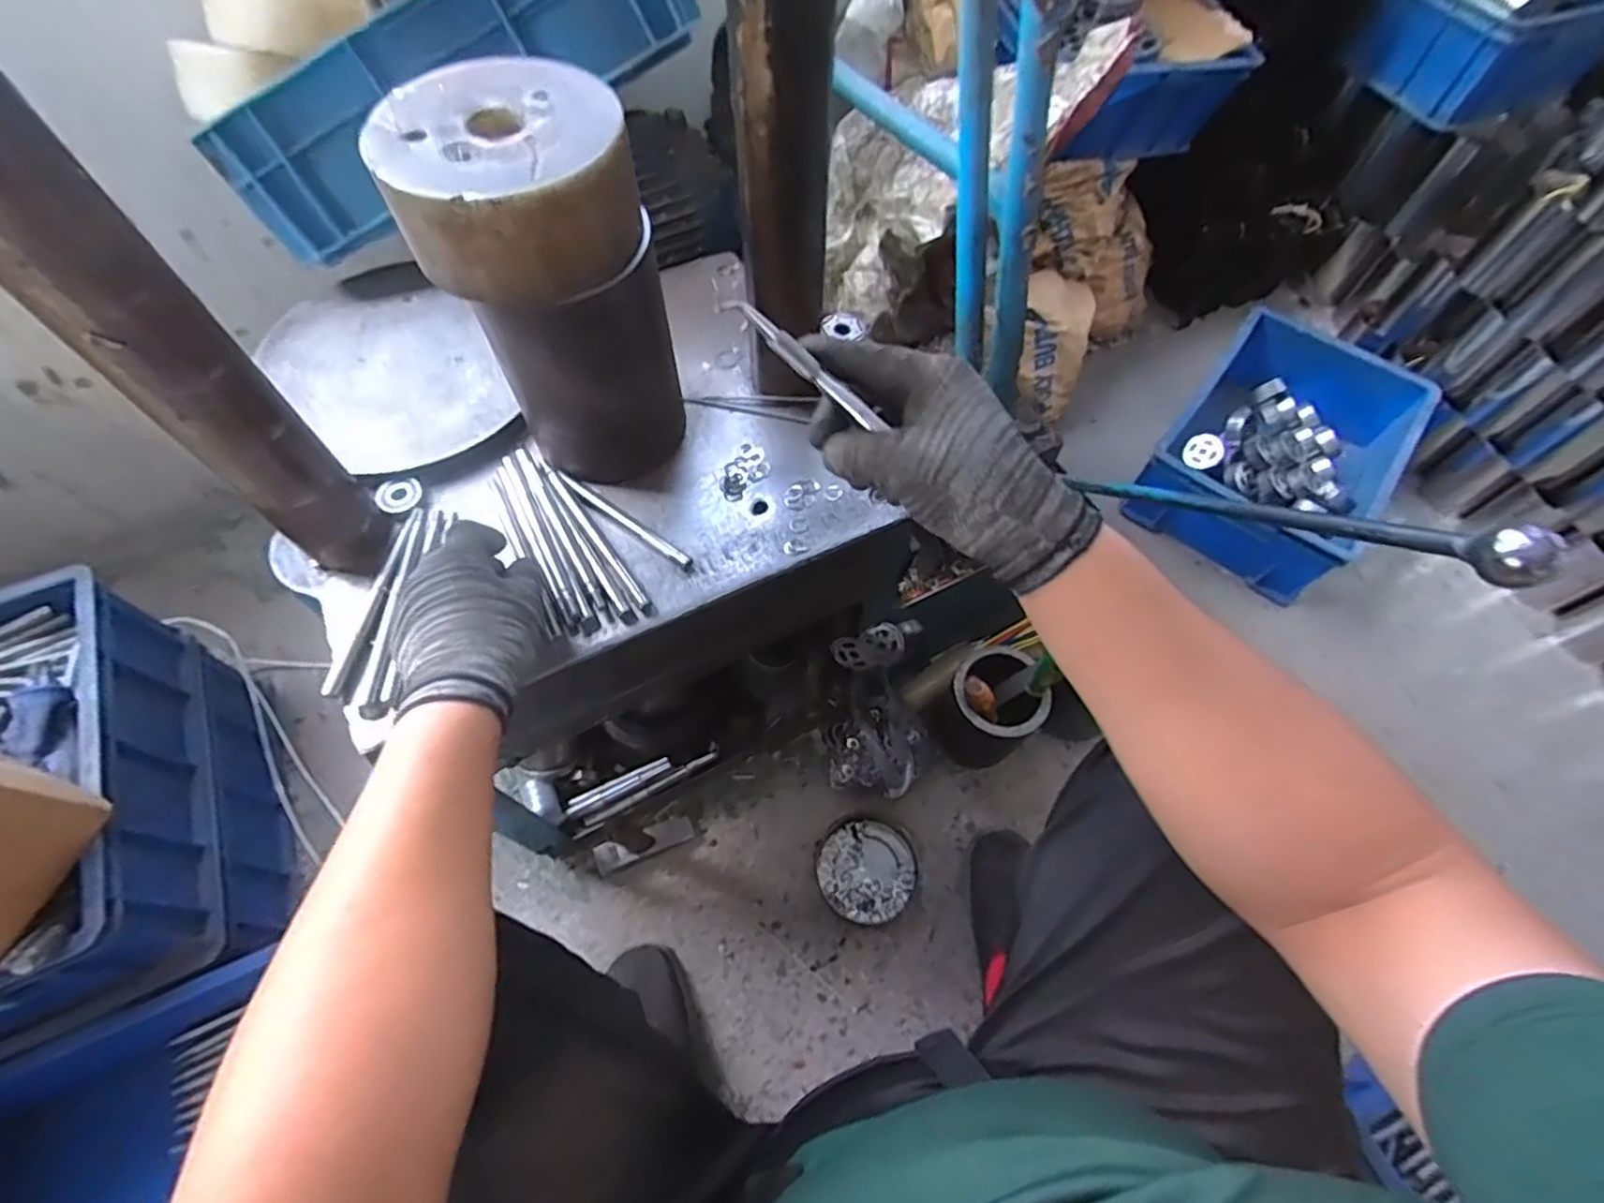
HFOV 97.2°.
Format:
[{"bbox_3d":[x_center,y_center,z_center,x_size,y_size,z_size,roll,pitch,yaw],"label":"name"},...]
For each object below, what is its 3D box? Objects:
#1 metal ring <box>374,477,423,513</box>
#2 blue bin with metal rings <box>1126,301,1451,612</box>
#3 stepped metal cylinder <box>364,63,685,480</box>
[{"bbox_3d":[-0.333,-0.089,0.586,0.034,0.007,0.033,0,61,-1],"label":"metal ring"},{"bbox_3d":[0.739,-0.226,1.096,0.315,0.141,0.431,36,67,17],"label":"blue bin with metal rings"},{"bbox_3d":[-0.177,-0.219,0.520,0.140,0.245,0.136,-20,64,-11],"label":"stepped metal cylinder"}]

